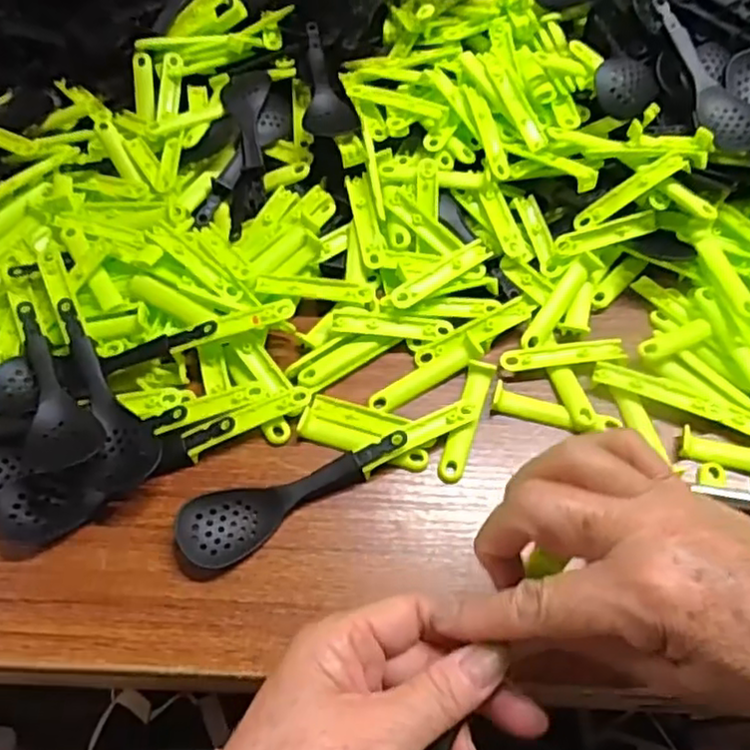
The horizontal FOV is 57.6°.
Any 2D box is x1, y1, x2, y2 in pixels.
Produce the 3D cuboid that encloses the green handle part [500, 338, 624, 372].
[{"bbox_3d":[0.115,-0.013,0.418,0.075,0.007,0.016,-6,59,-3],"label":"green handle part"}]

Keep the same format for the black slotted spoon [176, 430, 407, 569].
[{"bbox_3d":[-0.041,0.067,0.370,0.127,0.021,0.037,-19,60,-10],"label":"black slotted spoon"}]

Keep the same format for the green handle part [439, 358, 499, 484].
[{"bbox_3d":[0.053,0.026,0.399,0.015,0.010,0.078,18,61,11],"label":"green handle part"}]

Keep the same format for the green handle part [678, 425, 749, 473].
[{"bbox_3d":[0.211,0.047,0.381,0.075,0.005,0.017,14,60,10],"label":"green handle part"}]

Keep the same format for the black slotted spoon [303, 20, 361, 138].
[{"bbox_3d":[-0.032,-0.216,0.504,0.037,0.017,0.114,-2,59,0],"label":"black slotted spoon"}]

